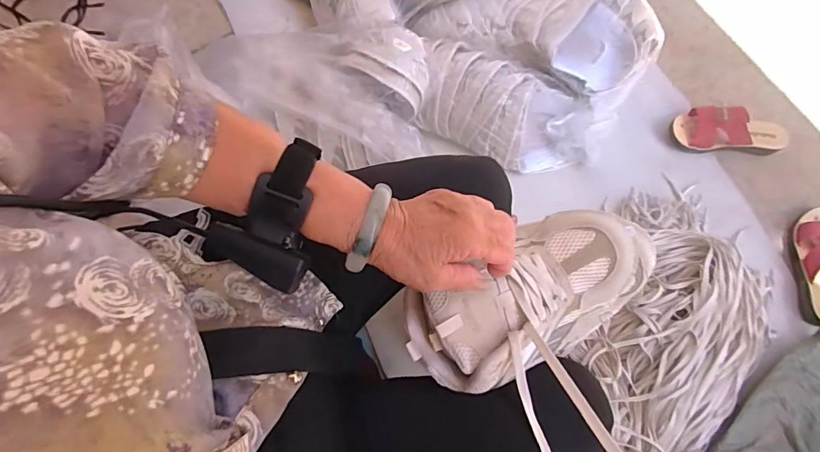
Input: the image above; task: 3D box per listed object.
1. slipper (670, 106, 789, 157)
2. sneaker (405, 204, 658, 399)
[{"bbox_3d":[0.648,-0.191,0.897,0.221,0.053,0.088,8,75,4],"label":"slipper"},{"bbox_3d":[0.110,0.064,0.415,0.232,0.088,0.107,-27,75,-8],"label":"sneaker"}]

